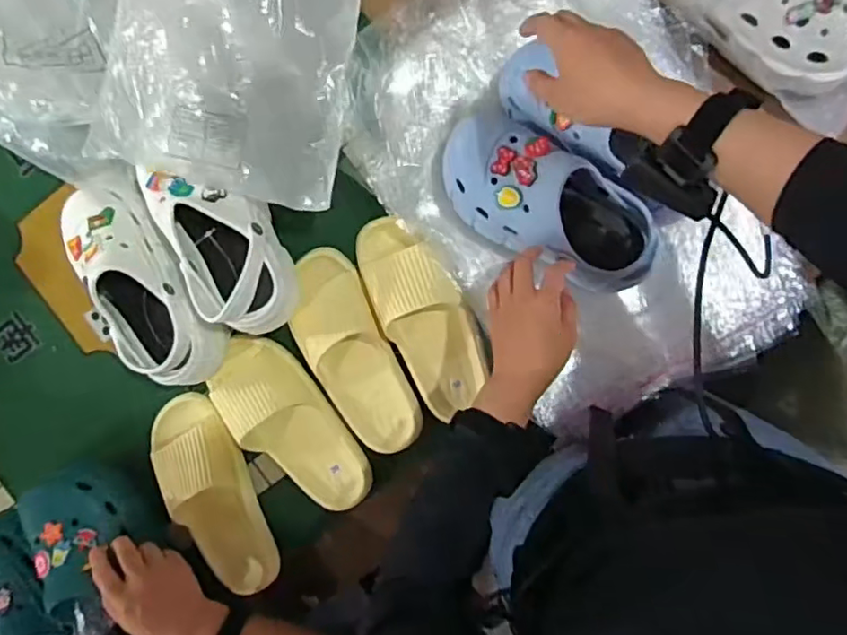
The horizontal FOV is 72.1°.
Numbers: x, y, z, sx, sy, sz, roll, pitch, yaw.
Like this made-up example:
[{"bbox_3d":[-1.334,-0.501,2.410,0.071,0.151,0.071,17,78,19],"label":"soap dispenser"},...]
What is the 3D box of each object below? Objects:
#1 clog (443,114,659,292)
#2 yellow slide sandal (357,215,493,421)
[{"bbox_3d":[0.124,-0.116,0.594,0.231,0.084,0.107,30,94,0],"label":"clog"},{"bbox_3d":[0.001,-0.003,0.673,0.093,0.048,0.238,-23,91,5],"label":"yellow slide sandal"}]

